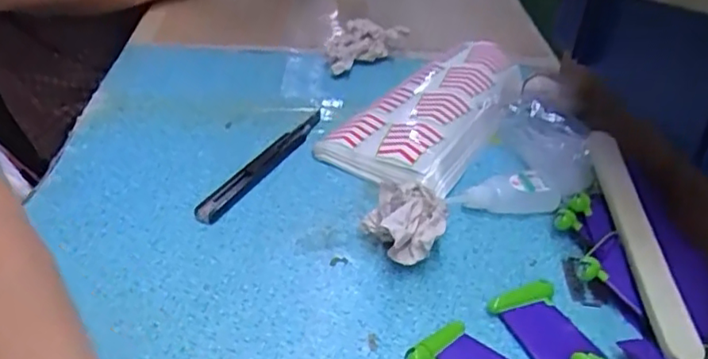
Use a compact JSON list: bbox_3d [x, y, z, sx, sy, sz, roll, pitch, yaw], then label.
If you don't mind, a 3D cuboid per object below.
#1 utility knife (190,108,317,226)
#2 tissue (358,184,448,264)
[{"bbox_3d":[-0.065,-0.014,0.470,0.020,0.008,0.150,19,38,19],"label":"utility knife"},{"bbox_3d":[0.033,0.027,0.387,0.048,0.044,0.043,-2,36,-9],"label":"tissue"}]

